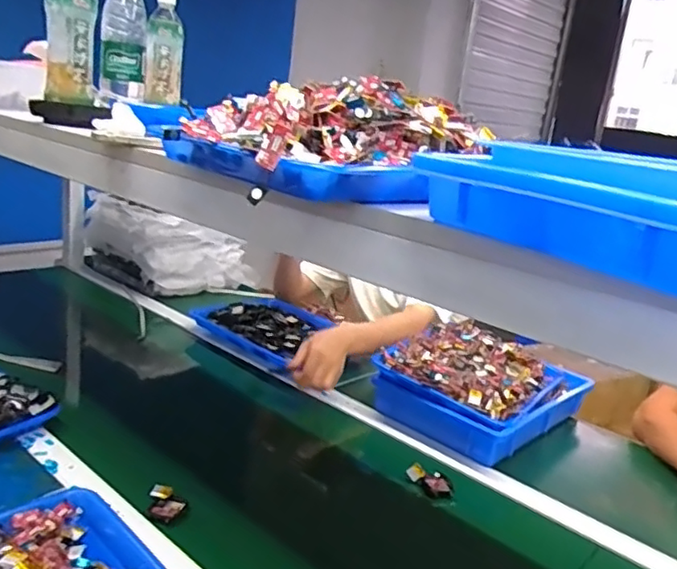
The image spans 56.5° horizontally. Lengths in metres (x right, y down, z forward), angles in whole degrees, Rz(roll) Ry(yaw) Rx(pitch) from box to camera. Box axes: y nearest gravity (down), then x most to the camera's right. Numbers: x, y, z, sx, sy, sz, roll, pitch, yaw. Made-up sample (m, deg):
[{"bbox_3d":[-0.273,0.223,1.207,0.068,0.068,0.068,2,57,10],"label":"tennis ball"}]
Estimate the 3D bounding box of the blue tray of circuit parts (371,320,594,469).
[{"bbox_3d":[0.249,0.170,1.093,0.252,0.101,0.322,20,20,40],"label":"blue tray of circuit parts"}]

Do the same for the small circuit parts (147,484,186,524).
[{"bbox_3d":[-0.209,0.267,0.768,0.042,0.023,0.043,4,16,-9],"label":"small circuit parts"}]

